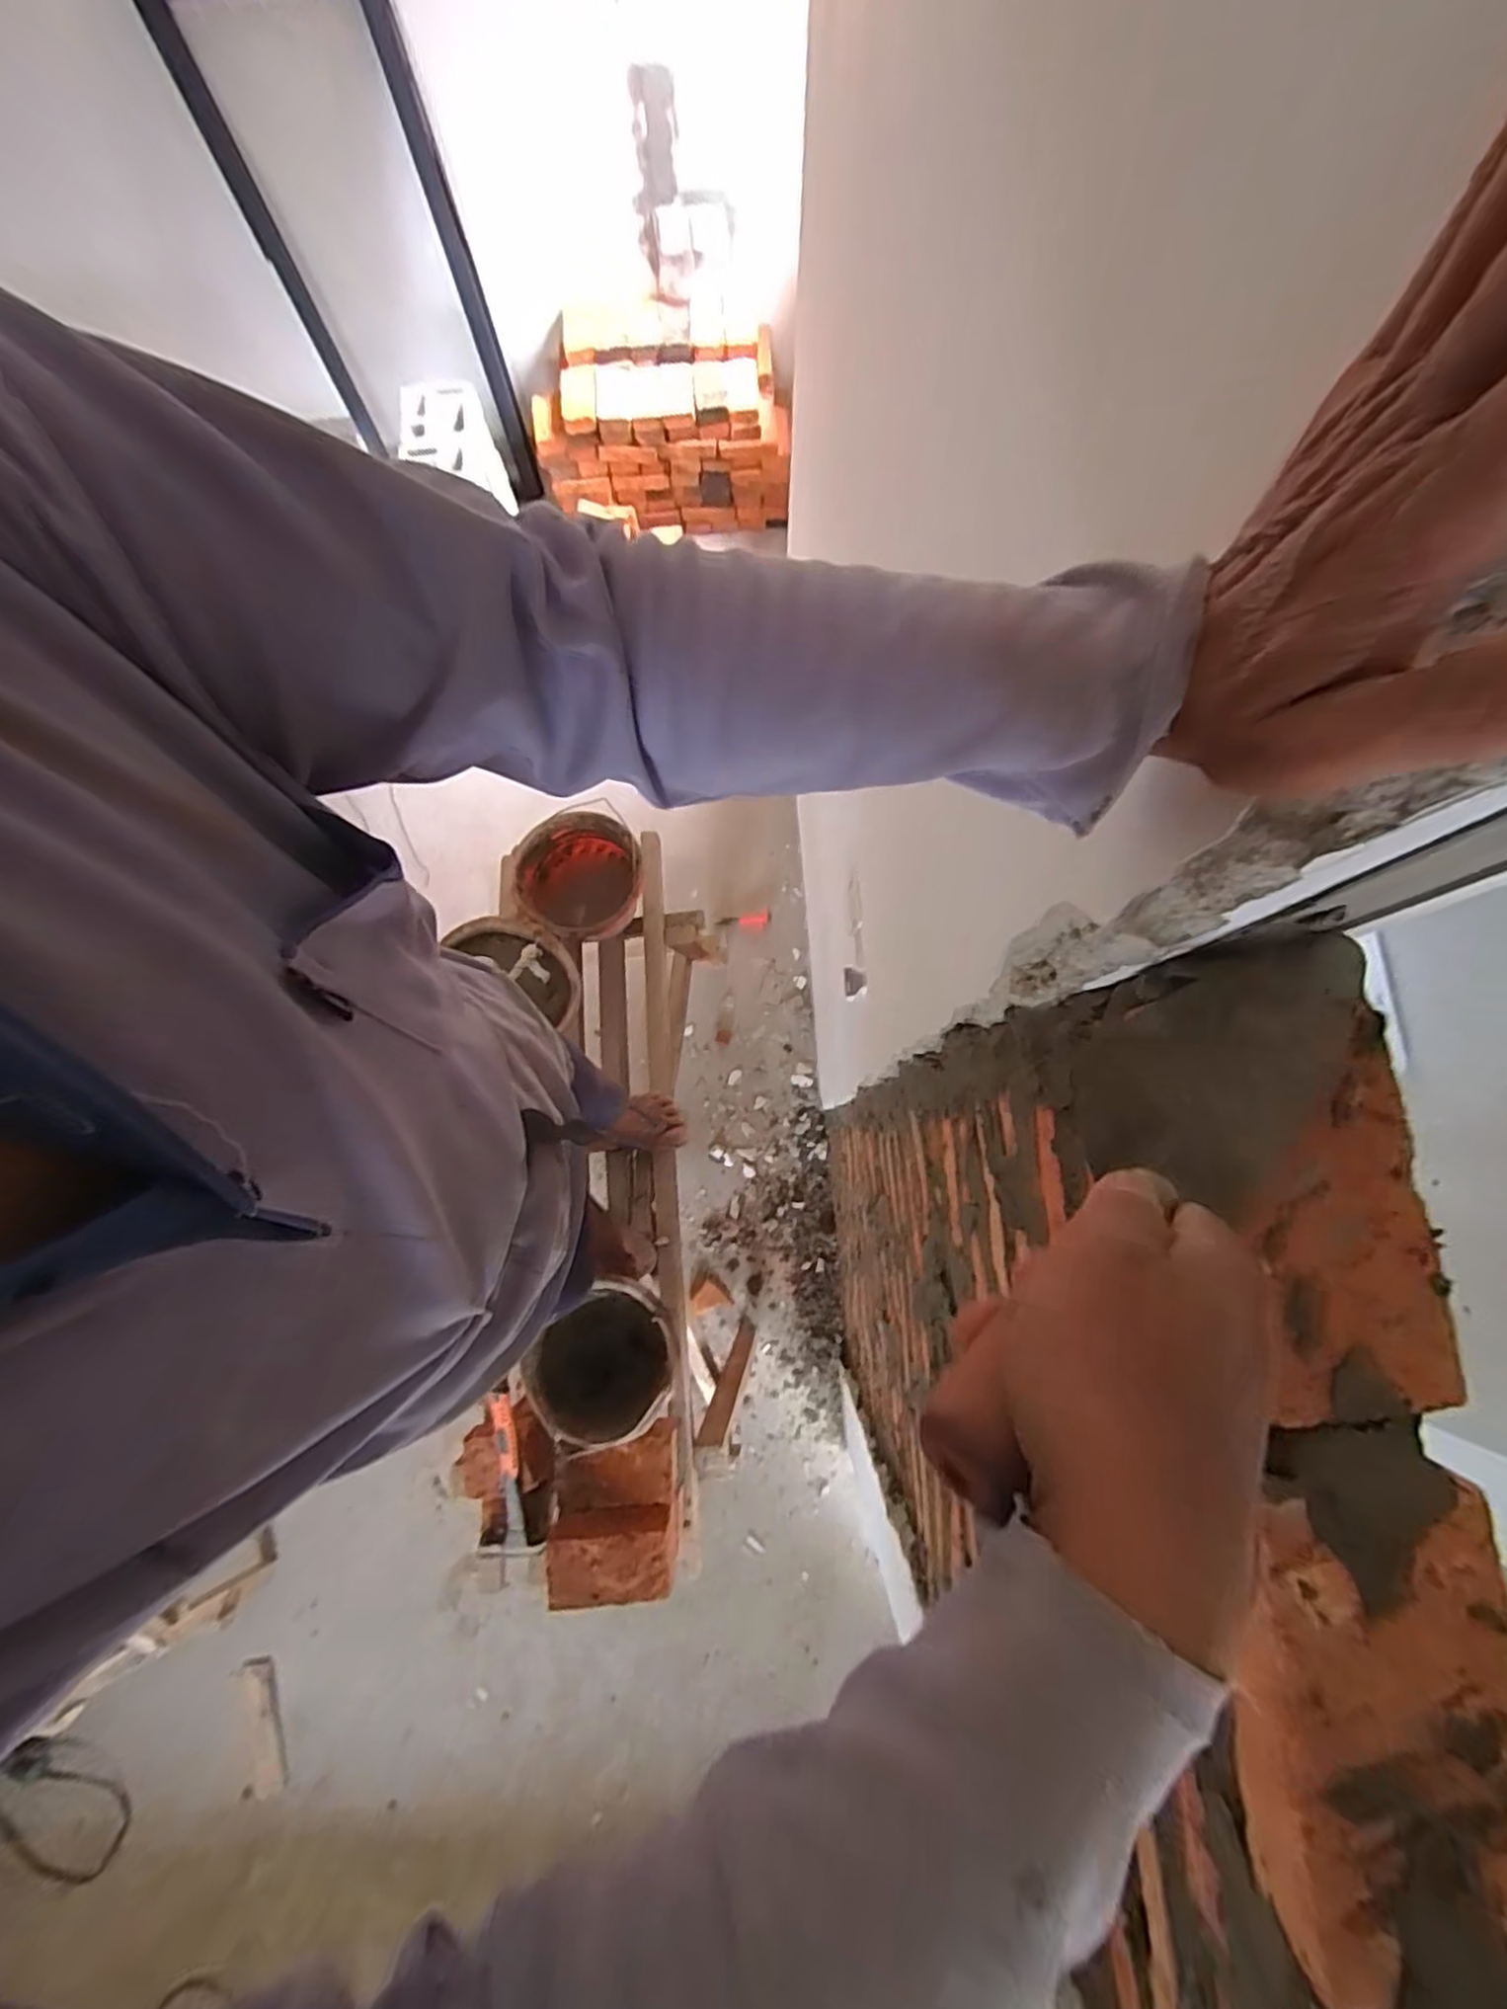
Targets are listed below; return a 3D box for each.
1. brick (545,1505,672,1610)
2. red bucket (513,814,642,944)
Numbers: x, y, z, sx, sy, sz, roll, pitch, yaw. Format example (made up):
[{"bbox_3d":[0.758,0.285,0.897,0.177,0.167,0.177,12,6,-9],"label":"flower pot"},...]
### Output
[{"bbox_3d":[-0.216,0.844,1.059,0.190,0.060,0.110,-5,79,0],"label":"brick"},{"bbox_3d":[-0.321,-0.225,1.358,0.227,0.201,0.243,0,79,1],"label":"red bucket"}]

